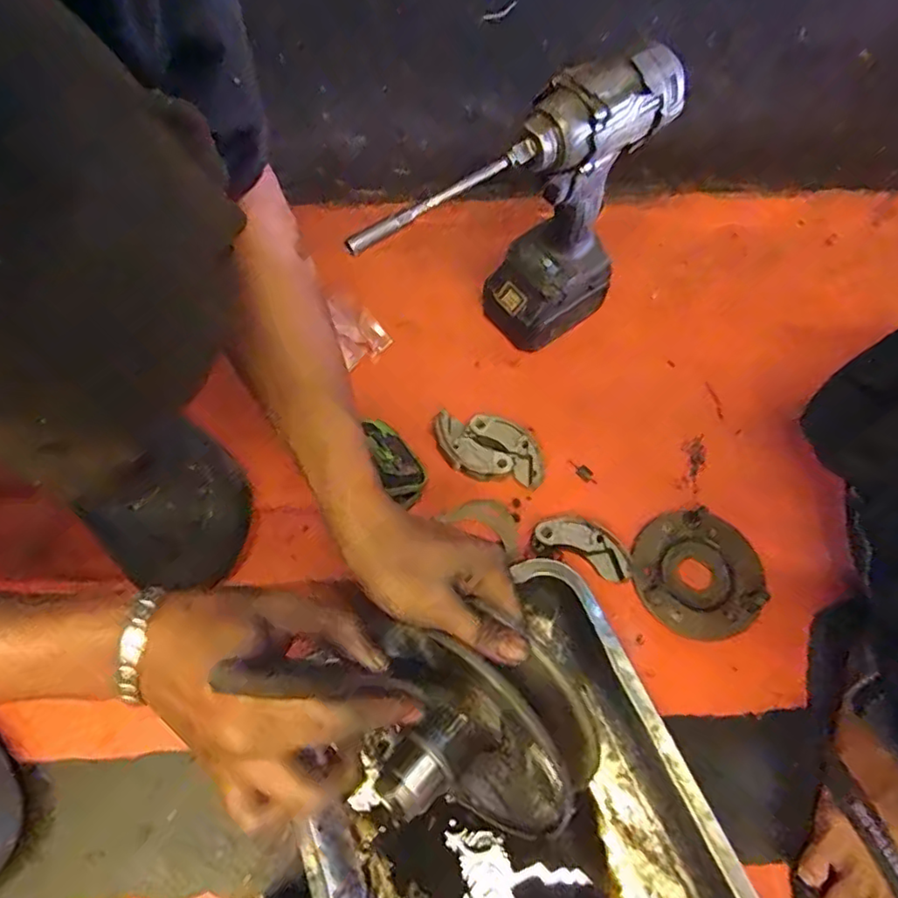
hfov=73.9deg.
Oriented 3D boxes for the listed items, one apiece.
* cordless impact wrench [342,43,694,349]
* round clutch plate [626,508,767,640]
[{"bbox_3d":[0.049,-0.165,0.501,0.248,0.244,0.077,-34,69,-16],"label":"cordless impact wrench"},{"bbox_3d":[0.210,0.102,0.503,0.104,0.012,0.107,1,64,-1],"label":"round clutch plate"}]

